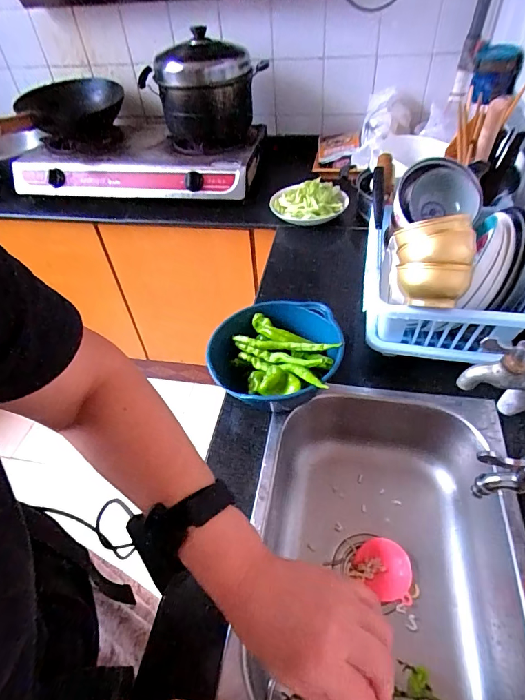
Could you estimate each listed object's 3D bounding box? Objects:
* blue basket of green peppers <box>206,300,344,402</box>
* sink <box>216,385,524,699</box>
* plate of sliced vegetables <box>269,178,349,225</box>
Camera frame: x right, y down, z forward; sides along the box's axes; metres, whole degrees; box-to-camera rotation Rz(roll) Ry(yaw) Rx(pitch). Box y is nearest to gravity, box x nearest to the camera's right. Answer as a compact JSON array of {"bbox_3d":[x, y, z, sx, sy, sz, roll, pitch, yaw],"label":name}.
[{"bbox_3d":[0.018,0.021,0.654,0.209,0.098,0.206,0,47,5],"label":"blue basket of green peppers"},{"bbox_3d":[0.170,0.255,0.589,0.340,0.154,0.378,6,47,11],"label":"sink"},{"bbox_3d":[0.124,-0.395,1.047,0.172,0.053,0.167,-2,46,3],"label":"plate of sliced vegetables"}]

